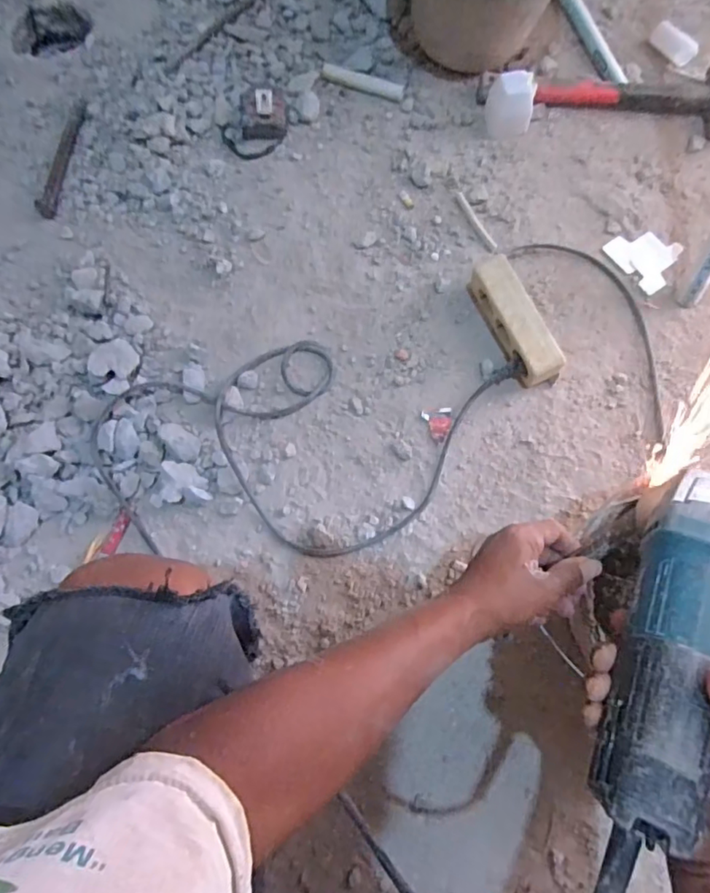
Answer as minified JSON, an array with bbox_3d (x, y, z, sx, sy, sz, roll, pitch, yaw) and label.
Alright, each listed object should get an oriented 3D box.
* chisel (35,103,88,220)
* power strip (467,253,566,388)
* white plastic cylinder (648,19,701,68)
[{"bbox_3d":[-0.413,-0.408,0.756,0.032,0.015,0.189,8,74,2],"label":"chisel"},{"bbox_3d":[0.194,-0.149,0.654,0.041,0.068,0.160,-26,76,-7],"label":"power strip"},{"bbox_3d":[0.484,-0.611,0.814,0.031,0.032,0.072,-36,77,-10],"label":"white plastic cylinder"}]

